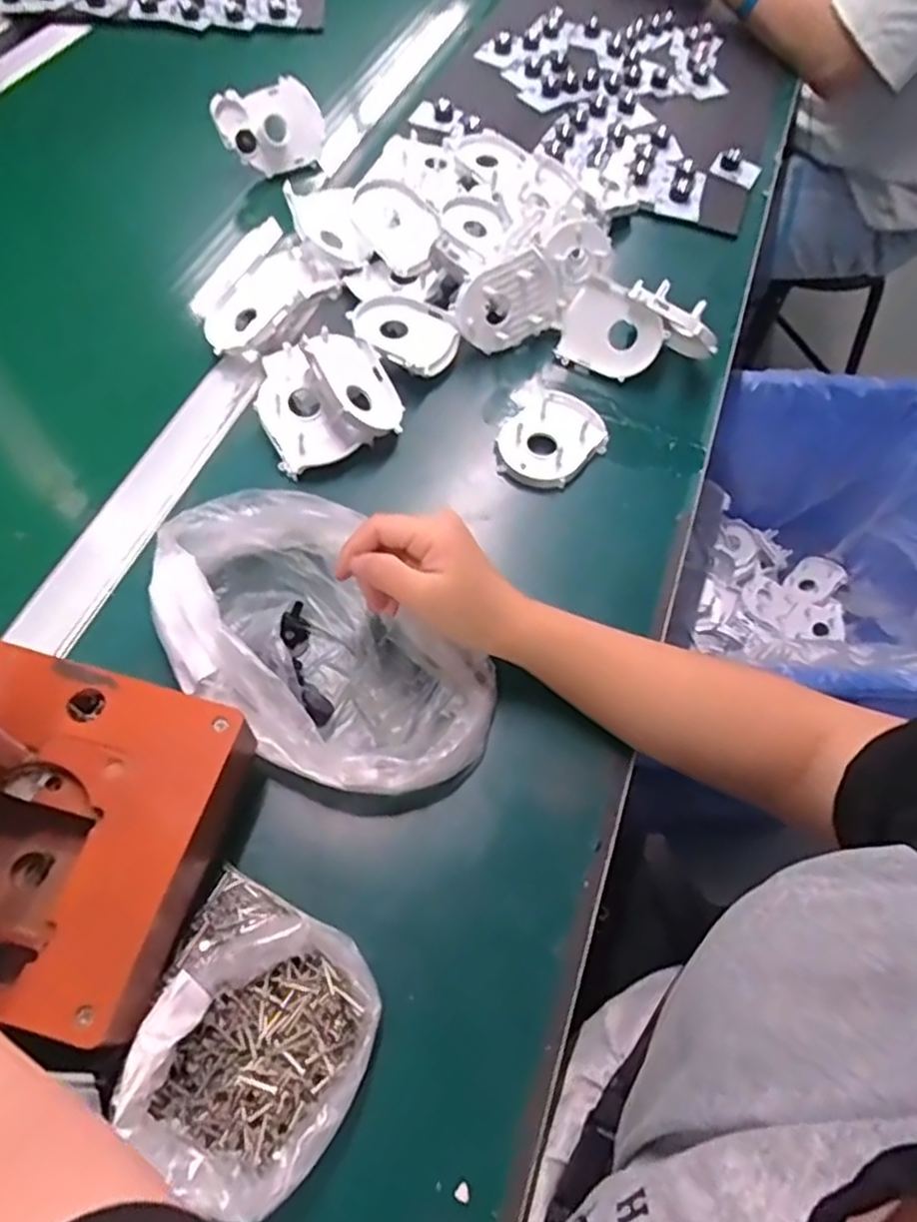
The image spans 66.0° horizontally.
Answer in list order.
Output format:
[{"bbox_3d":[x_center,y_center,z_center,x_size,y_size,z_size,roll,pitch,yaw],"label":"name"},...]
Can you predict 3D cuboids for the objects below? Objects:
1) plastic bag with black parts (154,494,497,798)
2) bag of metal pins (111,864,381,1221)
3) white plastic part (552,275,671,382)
[{"bbox_3d":[-0.082,0.020,0.422,0.136,0.061,0.212,-39,70,-21],"label":"plastic bag with black parts"},{"bbox_3d":[-0.099,0.197,0.329,0.112,0.051,0.113,26,63,11],"label":"bag of metal pins"},{"bbox_3d":[0.125,-0.228,0.580,0.082,0.062,0.018,32,25,15],"label":"white plastic part"}]

